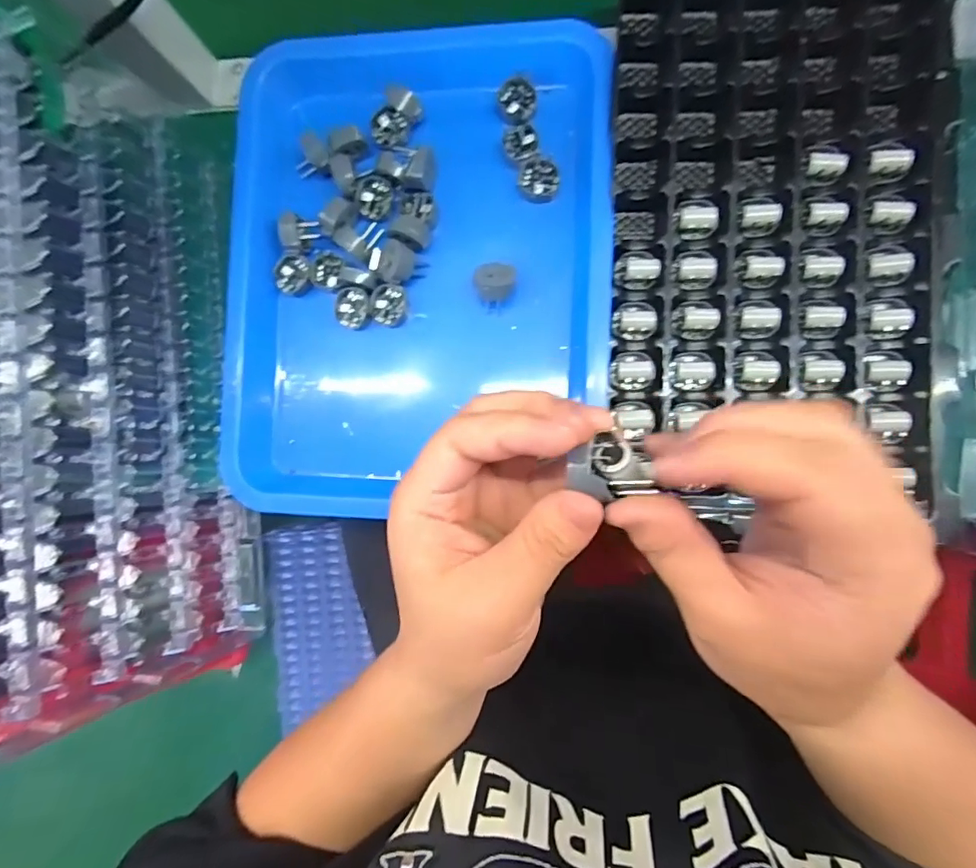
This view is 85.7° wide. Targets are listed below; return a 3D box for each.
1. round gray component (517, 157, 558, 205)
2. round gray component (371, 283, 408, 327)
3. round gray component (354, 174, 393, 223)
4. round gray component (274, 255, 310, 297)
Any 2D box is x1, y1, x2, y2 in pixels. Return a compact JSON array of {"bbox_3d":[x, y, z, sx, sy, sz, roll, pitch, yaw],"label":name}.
[{"bbox_3d":[0.036,-0.178,0.368,0.027,0.016,0.023,13,87,10],"label":"round gray component"},{"bbox_3d":[-0.071,-0.092,0.378,0.022,0.014,0.027,11,87,9],"label":"round gray component"},{"bbox_3d":[-0.081,-0.171,0.379,0.025,0.014,0.030,2,86,9],"label":"round gray component"},{"bbox_3d":[-0.142,-0.116,0.386,0.025,0.010,0.028,3,86,9],"label":"round gray component"}]

